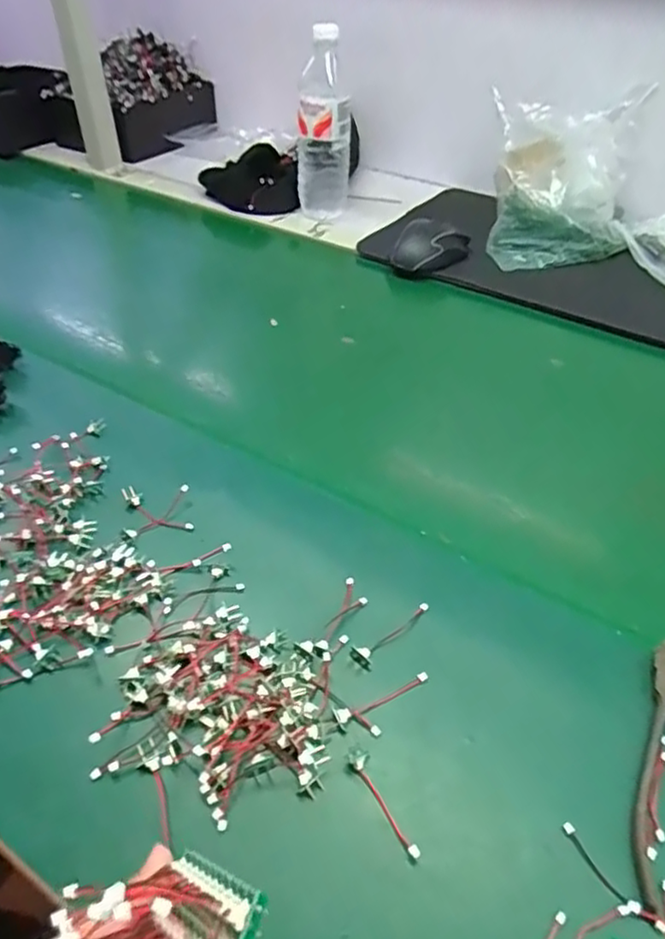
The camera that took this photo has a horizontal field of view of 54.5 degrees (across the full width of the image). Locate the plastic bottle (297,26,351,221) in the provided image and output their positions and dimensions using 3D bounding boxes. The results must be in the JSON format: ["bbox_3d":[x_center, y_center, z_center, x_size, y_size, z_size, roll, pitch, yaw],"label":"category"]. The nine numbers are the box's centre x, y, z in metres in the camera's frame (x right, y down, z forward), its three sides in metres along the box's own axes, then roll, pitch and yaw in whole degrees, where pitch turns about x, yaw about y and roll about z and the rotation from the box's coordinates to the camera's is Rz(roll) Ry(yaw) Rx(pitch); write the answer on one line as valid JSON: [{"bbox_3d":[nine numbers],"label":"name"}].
[{"bbox_3d":[-0.011,-0.456,0.865,0.070,0.219,0.061,1,43,0],"label":"plastic bottle"}]

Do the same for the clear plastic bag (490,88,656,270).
[{"bbox_3d":[0.298,-0.366,0.822,0.192,0.135,0.189,1,43,0],"label":"clear plastic bag"}]

